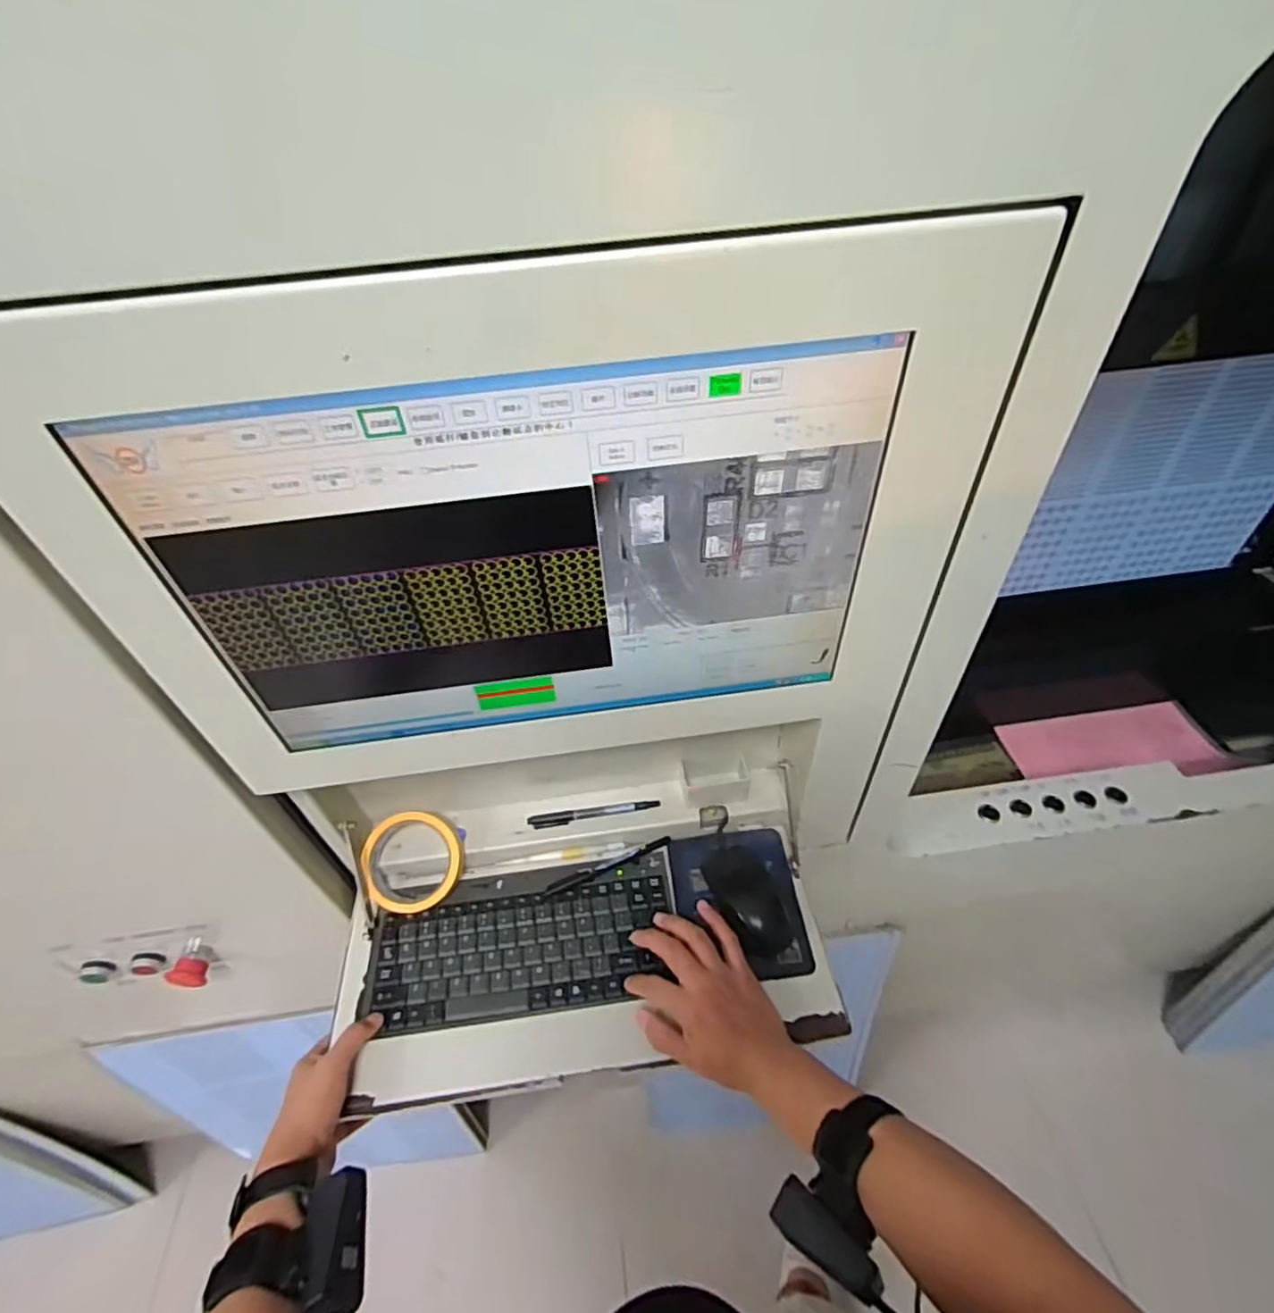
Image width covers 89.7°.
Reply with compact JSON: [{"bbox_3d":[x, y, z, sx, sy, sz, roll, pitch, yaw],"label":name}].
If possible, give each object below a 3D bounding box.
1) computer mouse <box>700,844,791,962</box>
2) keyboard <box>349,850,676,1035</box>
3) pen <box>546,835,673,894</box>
[{"bbox_3d":[0.109,0.233,0.616,0.059,0.030,0.107,-15,47,-10],"label":"computer mouse"},{"bbox_3d":[-0.105,0.274,0.623,0.294,0.024,0.141,-12,46,-8],"label":"keyboard"},{"bbox_3d":[-0.029,0.217,0.664,0.136,0.011,0.014,-20,48,-15],"label":"pen"}]

